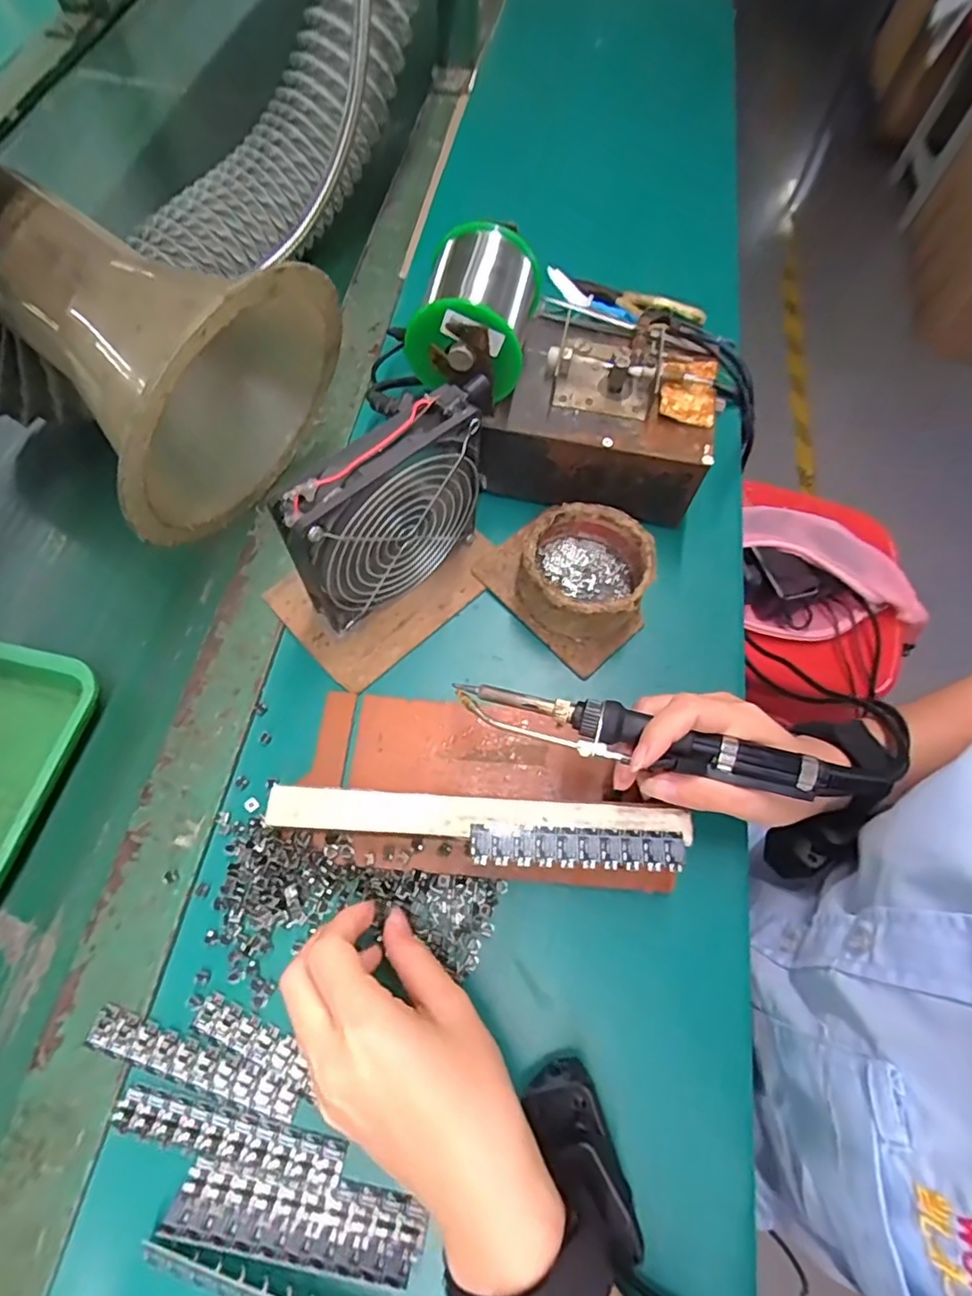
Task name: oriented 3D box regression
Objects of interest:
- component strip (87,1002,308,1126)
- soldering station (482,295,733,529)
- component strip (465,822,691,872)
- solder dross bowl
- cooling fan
[{"bbox_3d":[-0.143,0.203,0.286,0.109,0.004,0.018,18,66,5],"label":"component strip"},{"bbox_3d":[0.084,-0.163,0.413,0.150,0.084,0.112,16,66,4],"label":"soldering station"},{"bbox_3d":[0.047,0.102,0.297,0.108,0.004,0.020,3,66,-1],"label":"component strip"},{"bbox_3d":[0.066,-0.052,0.387,0.080,0.041,0.080,1,66,-2],"label":"solder dross bowl"},{"bbox_3d":[-0.053,-0.075,0.344,0.126,0.132,0.028,-39,73,-18],"label":"cooling fan"}]

